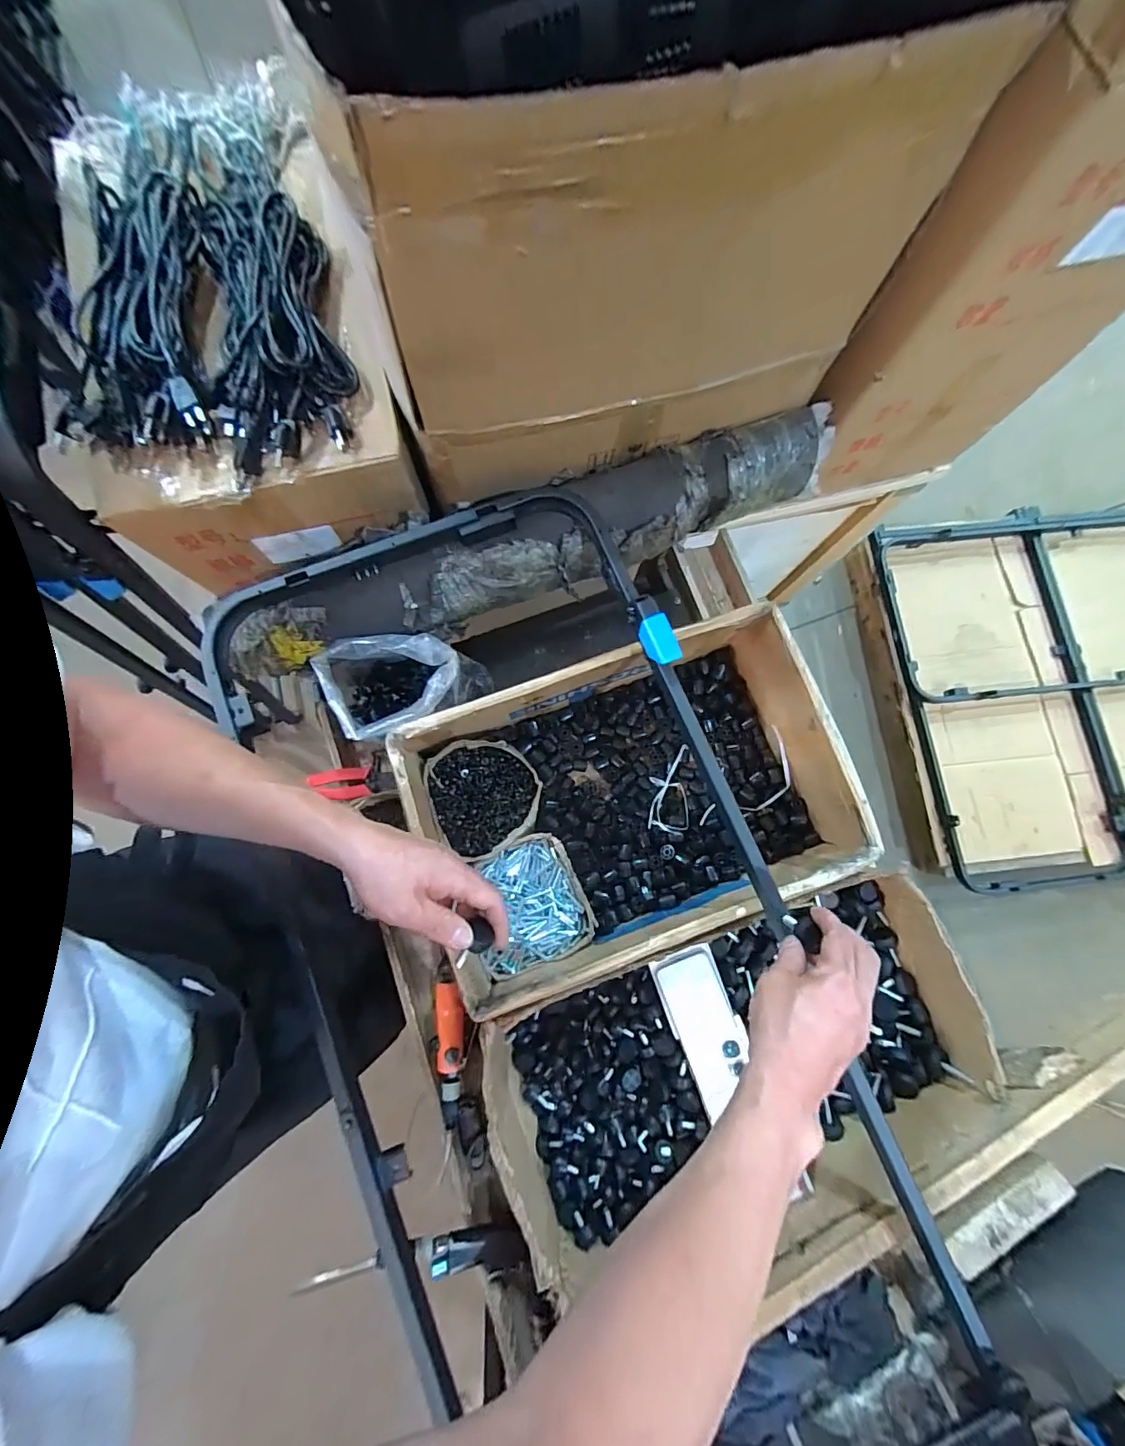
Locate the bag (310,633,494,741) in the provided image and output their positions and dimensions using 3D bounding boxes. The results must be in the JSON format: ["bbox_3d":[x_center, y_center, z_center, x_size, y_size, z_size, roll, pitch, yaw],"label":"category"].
[{"bbox_3d":[-0.219,-0.038,0.691,0.200,0.147,0.122,-5,80,-2],"label":"bag"}]

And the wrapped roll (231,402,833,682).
[{"bbox_3d":[-0.028,-0.237,0.654,0.823,0.102,0.122,-20,81,-5],"label":"wrapped roll"}]

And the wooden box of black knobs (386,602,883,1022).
[{"bbox_3d":[0.092,0.100,0.666,0.544,0.165,0.352,-20,81,-5],"label":"wooden box of black knobs"}]

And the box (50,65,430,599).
[{"bbox_3d":[-0.434,-0.481,0.654,0.386,0.198,0.591,-17,80,-4],"label":"box"}]

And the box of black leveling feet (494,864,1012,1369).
[{"bbox_3d":[0.215,0.423,0.624,0.586,0.128,0.335,-18,80,-5],"label":"box of black leveling feet"}]

